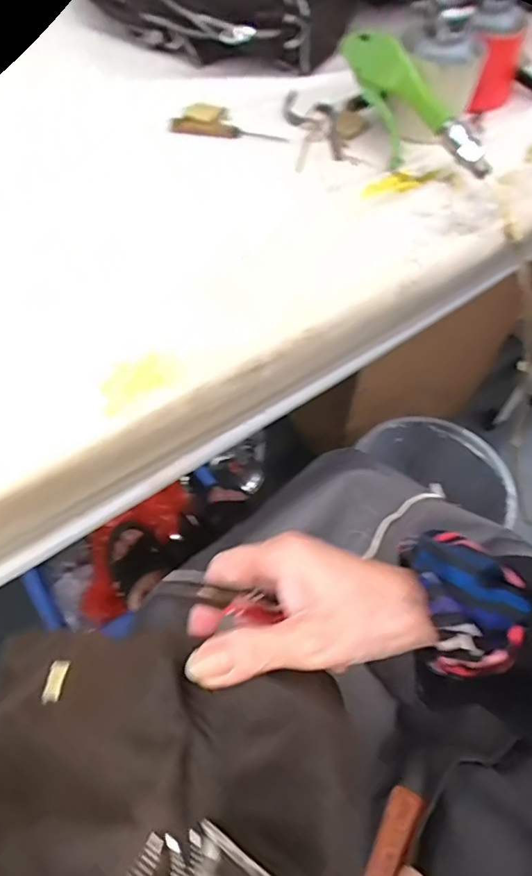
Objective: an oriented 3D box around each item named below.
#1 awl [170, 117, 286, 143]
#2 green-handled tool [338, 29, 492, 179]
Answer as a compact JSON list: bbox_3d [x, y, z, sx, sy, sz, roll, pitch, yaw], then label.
[{"bbox_3d":[-0.039,-0.295,0.522,0.118,0.010,0.010,12,60,7],"label":"awl"},{"bbox_3d":[0.120,-0.279,0.468,0.022,0.064,0.175,-37,80,-20],"label":"green-handled tool"}]

